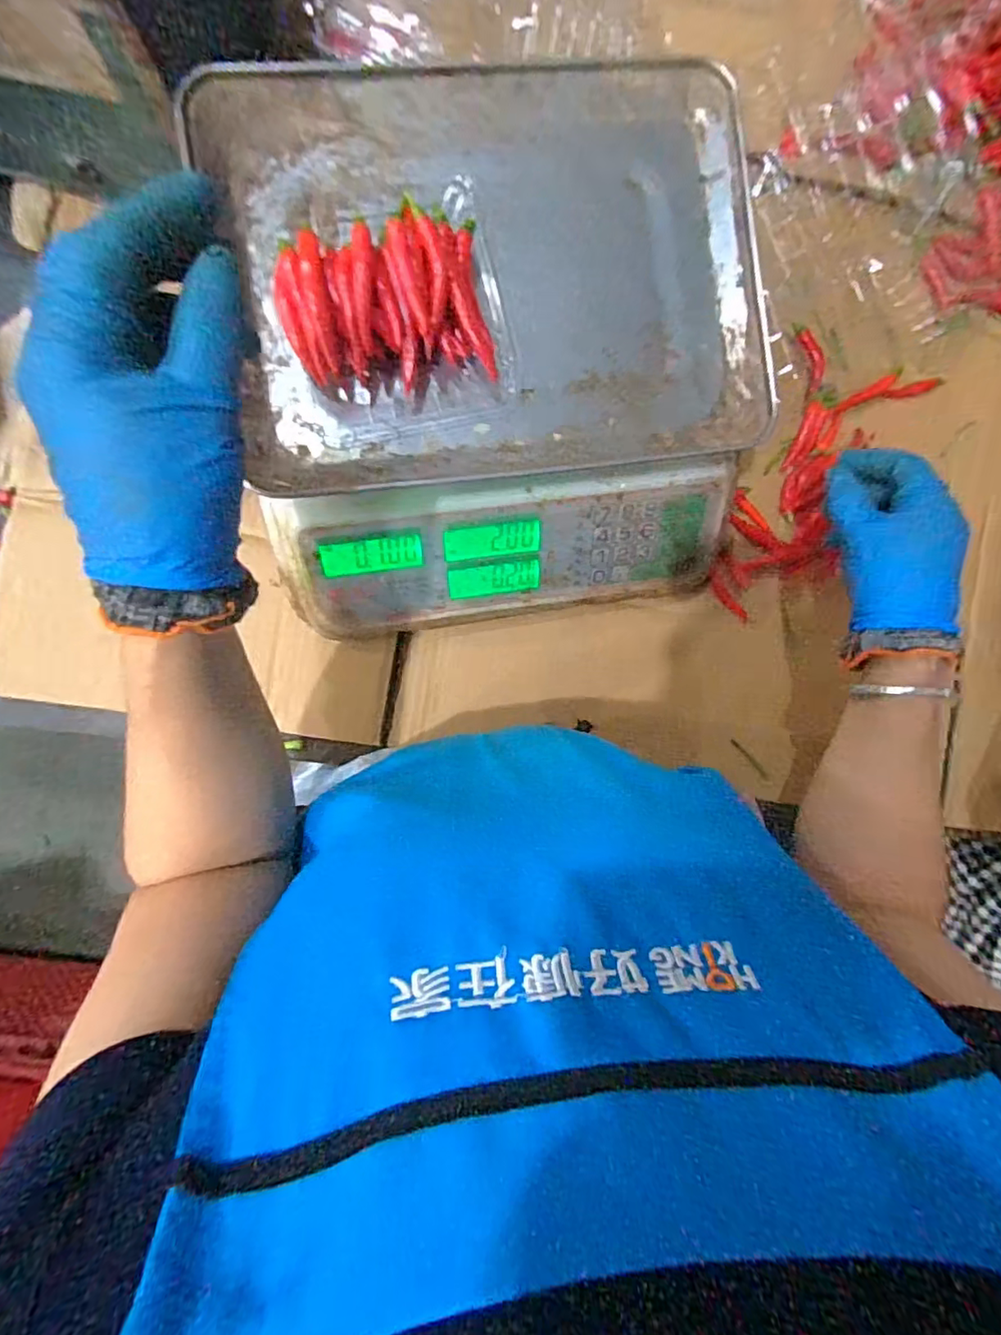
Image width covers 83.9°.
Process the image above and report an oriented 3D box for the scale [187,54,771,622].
[{"bbox_3d":[-0.002,-0.198,0.380,0.322,0.126,0.324,-7,93,-8],"label":"scale"}]

